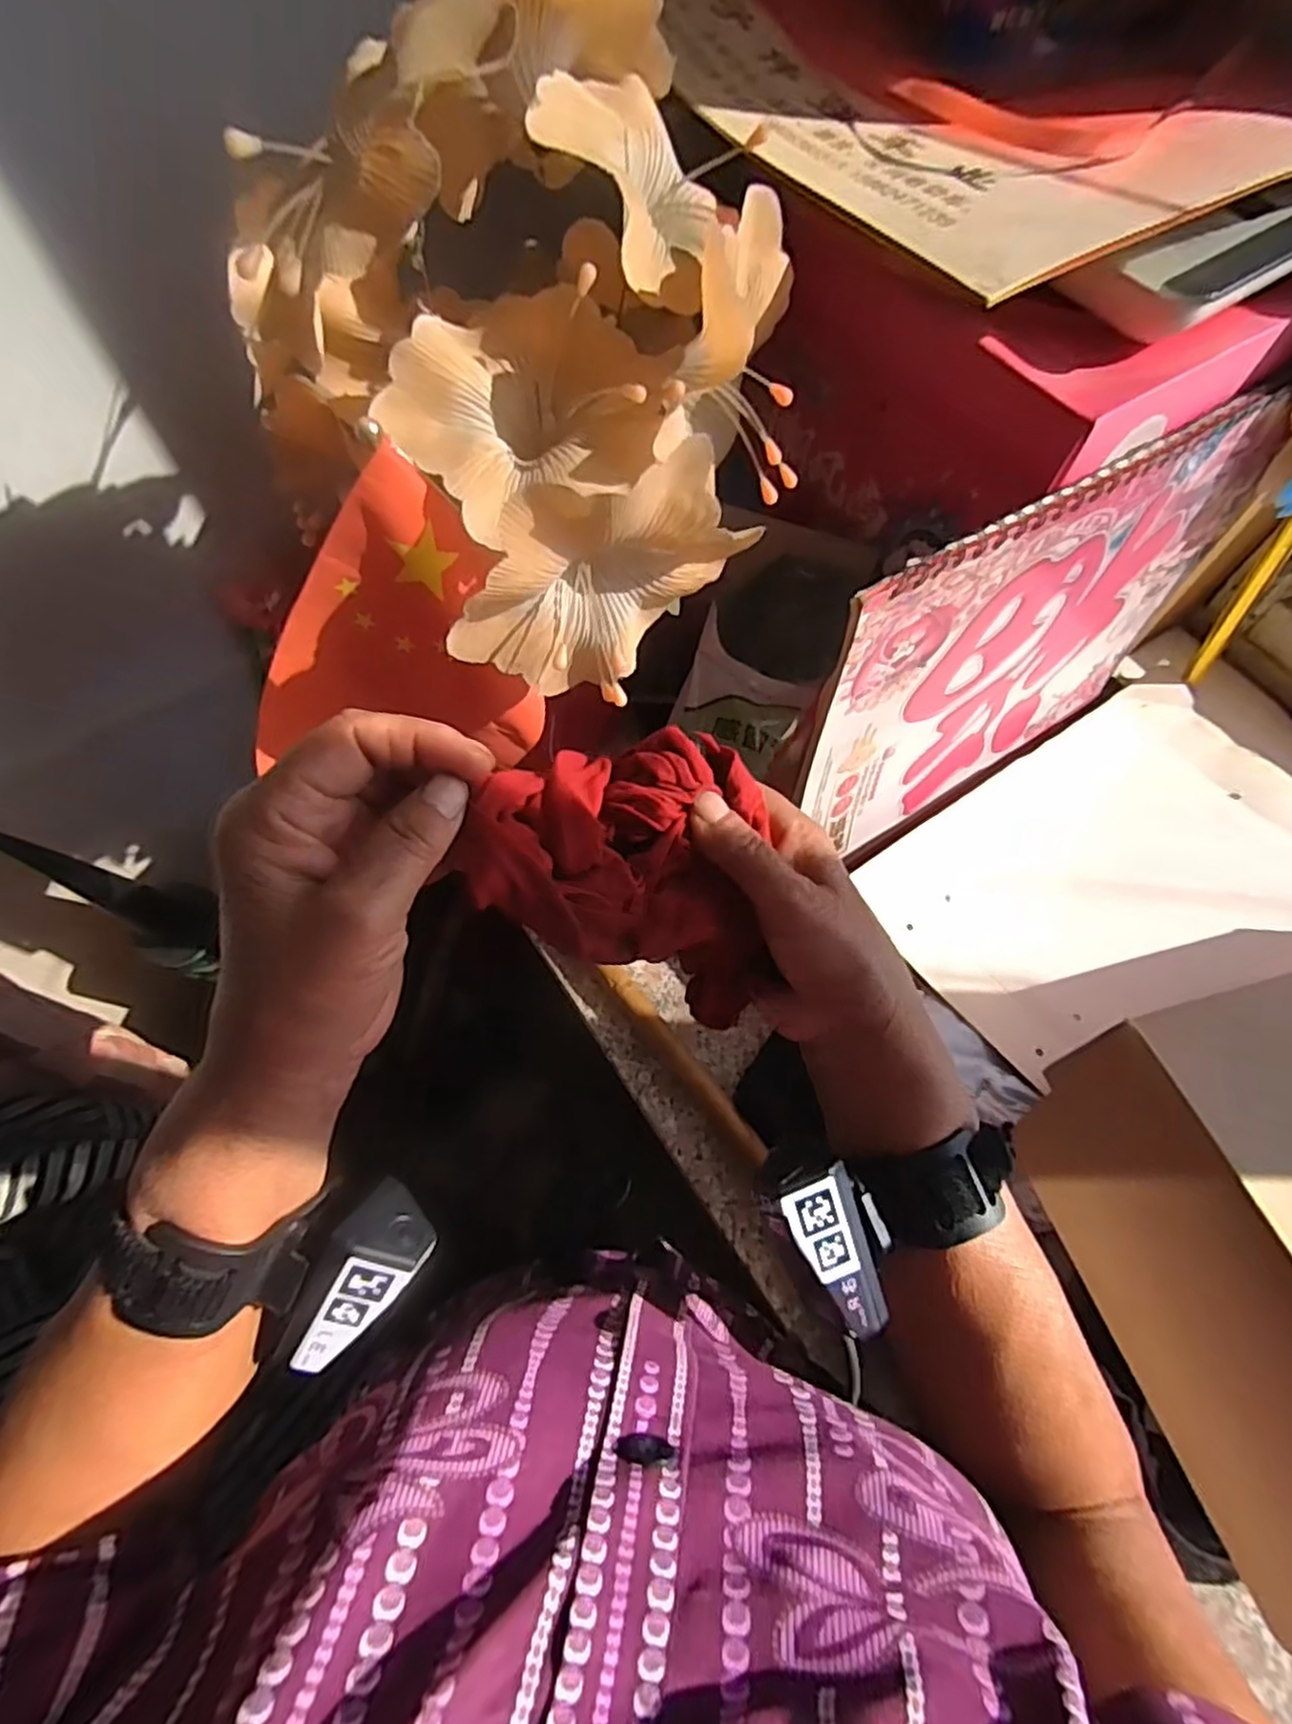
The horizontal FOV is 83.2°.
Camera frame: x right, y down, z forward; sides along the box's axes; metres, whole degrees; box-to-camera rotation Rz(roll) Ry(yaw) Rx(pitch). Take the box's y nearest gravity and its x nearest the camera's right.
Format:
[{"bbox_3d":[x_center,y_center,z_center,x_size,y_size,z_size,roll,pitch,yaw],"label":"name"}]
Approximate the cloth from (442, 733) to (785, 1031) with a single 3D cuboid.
[{"bbox_3d":[0.000,-0.003,0.287,0.111,0.087,0.092,14,65,4],"label":"cloth"}]

